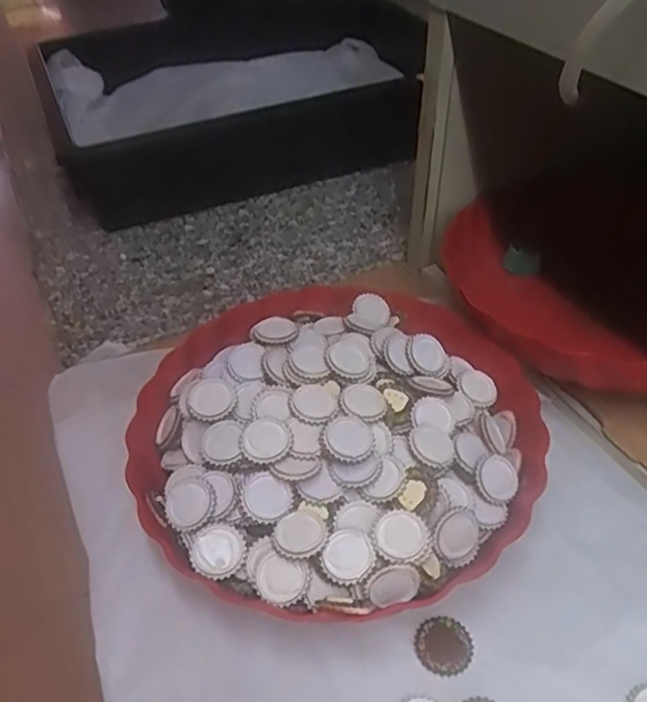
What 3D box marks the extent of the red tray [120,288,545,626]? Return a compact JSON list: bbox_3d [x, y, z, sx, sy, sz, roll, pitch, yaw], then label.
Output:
[{"bbox_3d":[0.007,0.046,0.391,0.233,0.068,0.234,14,46,17],"label":"red tray"}]

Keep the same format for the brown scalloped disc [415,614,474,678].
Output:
[{"bbox_3d":[0.062,0.150,0.323,0.029,0.004,0.030,-1,45,1],"label":"brown scalloped disc"}]

